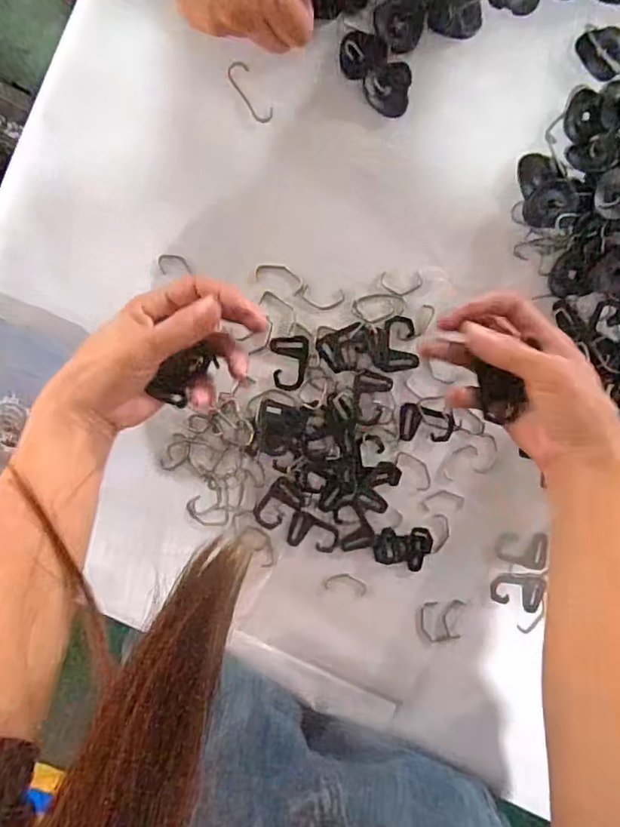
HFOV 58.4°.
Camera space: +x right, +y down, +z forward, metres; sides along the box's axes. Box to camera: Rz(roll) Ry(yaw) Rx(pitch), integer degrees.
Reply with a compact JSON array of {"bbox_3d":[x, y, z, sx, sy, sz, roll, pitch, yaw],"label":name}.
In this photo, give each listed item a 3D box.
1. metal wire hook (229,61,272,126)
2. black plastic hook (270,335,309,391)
[{"bbox_3d":[-0.044,-0.237,0.410,0.016,0.004,0.047,-33,97,5],"label":"metal wire hook"},{"bbox_3d":[-0.015,-0.039,0.435,0.029,0.004,0.042,-1,99,1],"label":"black plastic hook"}]

